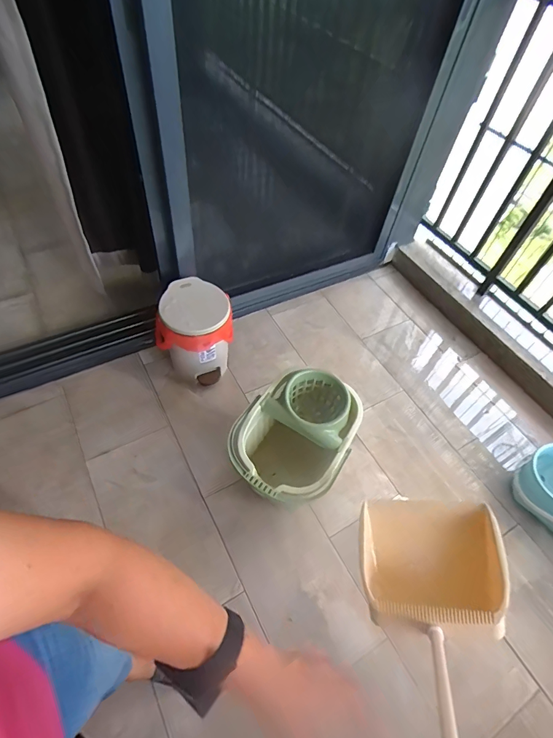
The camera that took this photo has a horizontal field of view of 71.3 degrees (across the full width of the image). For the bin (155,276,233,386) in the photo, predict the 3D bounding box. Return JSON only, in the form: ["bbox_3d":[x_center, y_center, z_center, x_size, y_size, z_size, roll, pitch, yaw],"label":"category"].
[{"bbox_3d":[-0.320,-0.135,1.533,0.282,0.354,0.278,-2,55,-8],"label":"bin"}]

